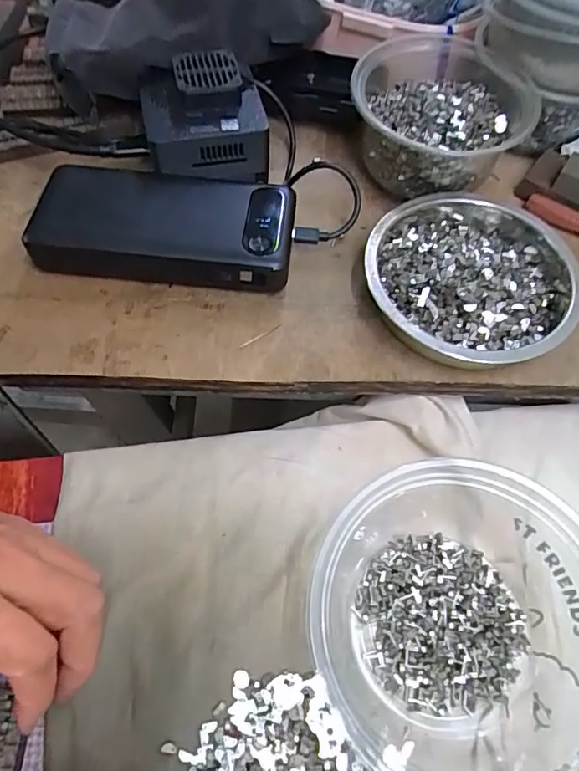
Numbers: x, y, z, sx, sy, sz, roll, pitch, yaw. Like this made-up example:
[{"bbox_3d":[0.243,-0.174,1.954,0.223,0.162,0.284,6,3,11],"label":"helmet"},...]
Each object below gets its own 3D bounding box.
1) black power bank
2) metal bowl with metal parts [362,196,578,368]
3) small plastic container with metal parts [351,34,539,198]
[{"bbox_3d":[-0.077,-0.101,0.331,0.155,0.026,0.075,6,61,1],"label":"black power bank"},{"bbox_3d":[0.108,-0.065,0.313,0.119,0.034,0.123,1,61,-2],"label":"metal bowl with metal parts"},{"bbox_3d":[0.097,-0.174,0.350,0.107,0.055,0.110,1,61,-2],"label":"small plastic container with metal parts"}]

